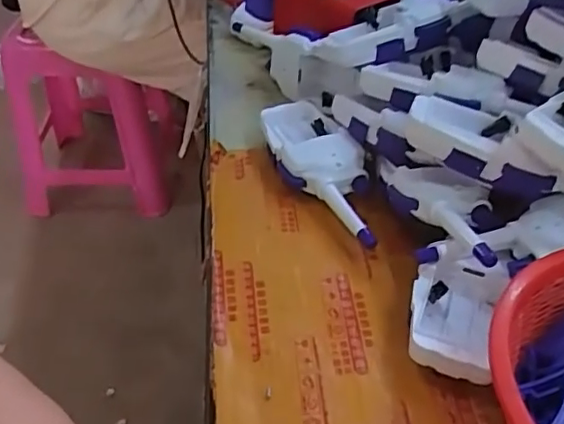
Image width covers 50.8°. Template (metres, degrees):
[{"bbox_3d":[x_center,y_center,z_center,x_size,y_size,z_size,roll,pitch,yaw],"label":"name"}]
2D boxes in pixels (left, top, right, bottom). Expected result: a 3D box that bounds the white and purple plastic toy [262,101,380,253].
[{"bbox_3d":[0.031,-0.033,0.466,0.056,0.037,0.163,-15,44,-17],"label":"white and purple plastic toy"}]

